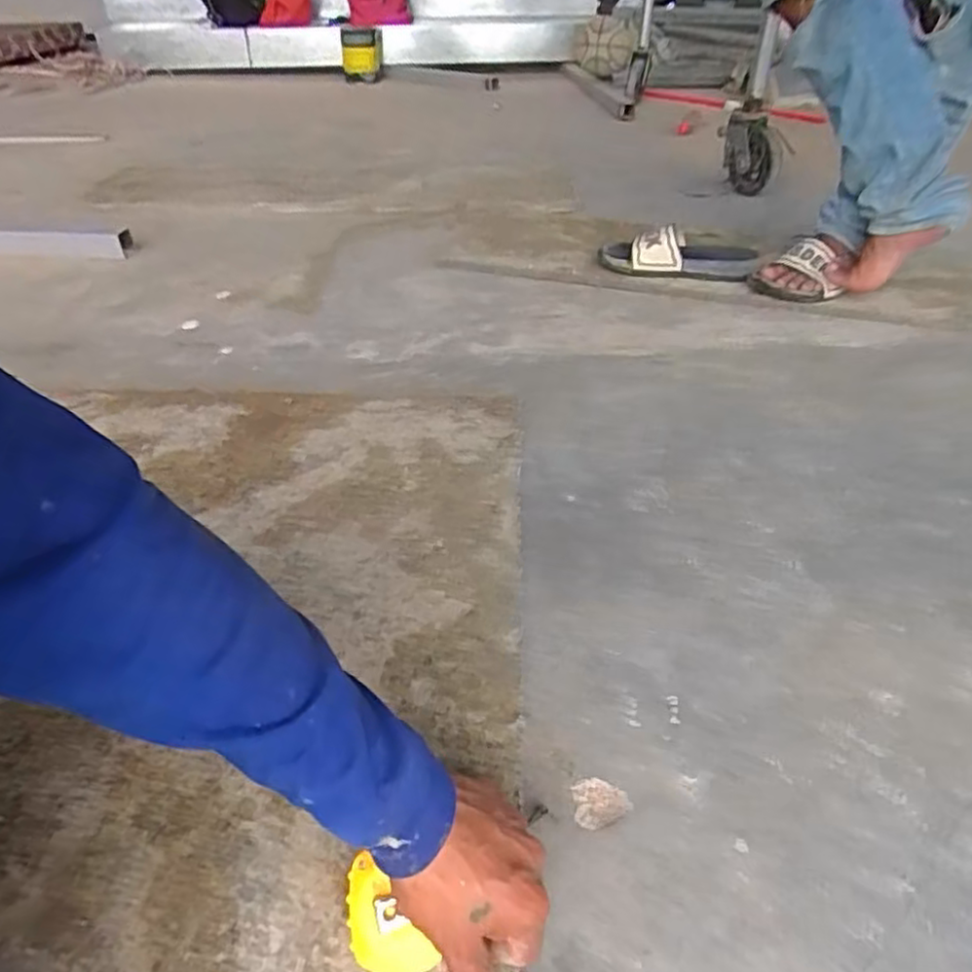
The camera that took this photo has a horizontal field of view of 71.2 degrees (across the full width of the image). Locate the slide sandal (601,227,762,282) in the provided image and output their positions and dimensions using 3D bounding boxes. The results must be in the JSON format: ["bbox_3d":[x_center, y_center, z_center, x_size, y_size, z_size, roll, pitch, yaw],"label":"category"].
[{"bbox_3d":[0.344,-0.415,1.227,0.271,0.076,0.103,7,41,9],"label":"slide sandal"}]

